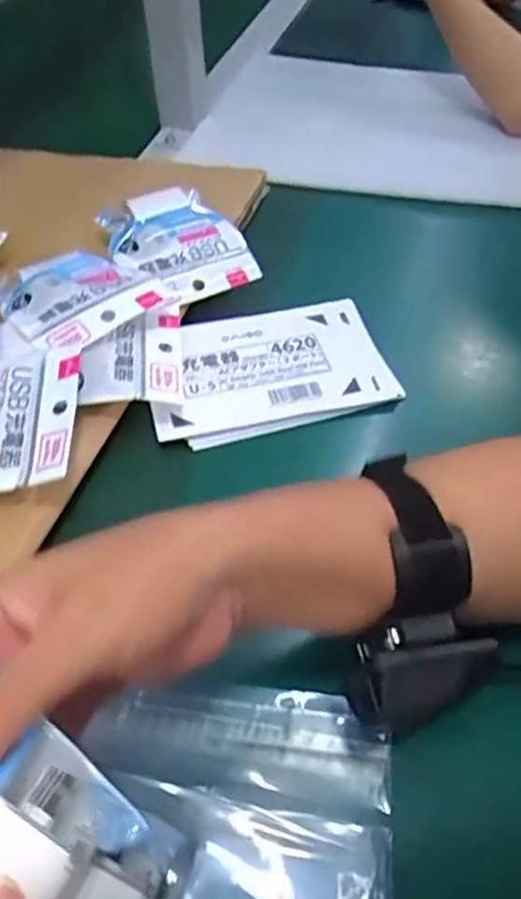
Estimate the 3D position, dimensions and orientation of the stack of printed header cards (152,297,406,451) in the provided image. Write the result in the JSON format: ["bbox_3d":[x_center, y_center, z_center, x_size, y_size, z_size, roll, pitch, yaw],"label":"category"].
[{"bbox_3d":[0.005,-0.061,0.491,0.164,0.007,0.115,-12,51,-10],"label":"stack of printed header cards"}]

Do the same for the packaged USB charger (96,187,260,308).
[{"bbox_3d":[-0.066,-0.158,0.548,0.092,0.037,0.126,-26,55,-20],"label":"packaged USB charger"}]

